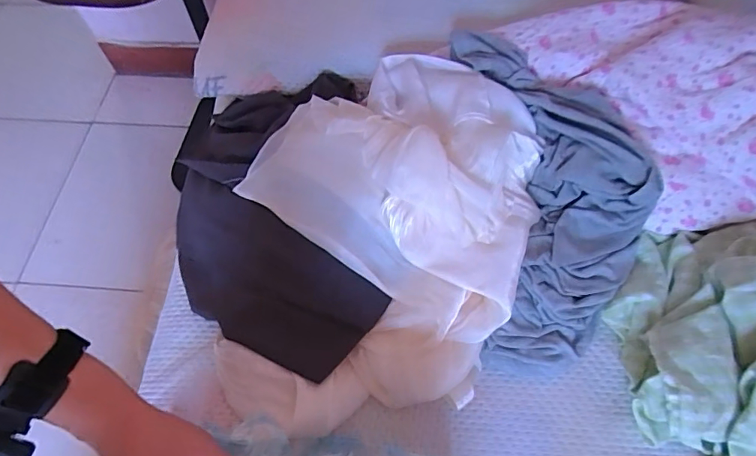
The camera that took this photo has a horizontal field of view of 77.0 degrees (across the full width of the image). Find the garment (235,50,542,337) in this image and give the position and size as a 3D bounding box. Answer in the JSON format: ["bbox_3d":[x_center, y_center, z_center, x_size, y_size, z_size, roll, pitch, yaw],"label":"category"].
[{"bbox_3d":[0.022,-0.074,0.610,0.381,0.088,0.332,23,64,12],"label":"garment"}]

